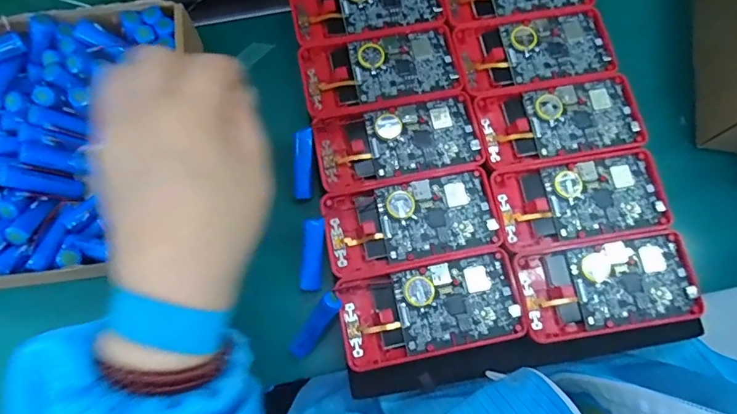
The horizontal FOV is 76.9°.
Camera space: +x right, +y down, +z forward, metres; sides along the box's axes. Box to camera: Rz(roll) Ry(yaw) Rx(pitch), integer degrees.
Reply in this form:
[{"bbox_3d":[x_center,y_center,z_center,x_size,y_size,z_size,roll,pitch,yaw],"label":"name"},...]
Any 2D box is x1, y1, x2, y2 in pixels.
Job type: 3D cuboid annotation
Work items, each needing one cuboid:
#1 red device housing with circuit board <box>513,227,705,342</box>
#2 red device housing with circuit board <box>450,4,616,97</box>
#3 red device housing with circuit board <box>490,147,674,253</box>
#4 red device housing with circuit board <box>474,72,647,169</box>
[{"bbox_3d":[0.165,0.054,0.324,0.120,0.010,0.063,-9,75,-1],"label":"red device housing with circuit board"},{"bbox_3d":[0.132,-0.125,0.374,0.120,0.012,0.066,-10,75,-1],"label":"red device housing with circuit board"},{"bbox_3d":[0.155,-0.006,0.341,0.122,0.011,0.061,-10,75,-1],"label":"red device housing with circuit board"},{"bbox_3d":[0.145,-0.066,0.357,0.120,0.013,0.060,-11,75,-2],"label":"red device housing with circuit board"}]

